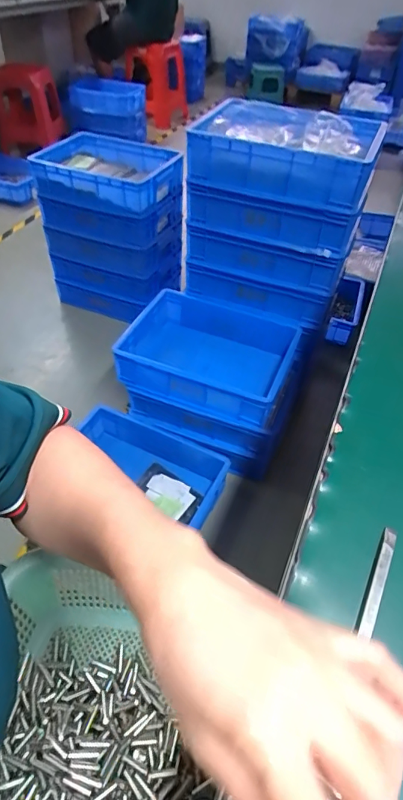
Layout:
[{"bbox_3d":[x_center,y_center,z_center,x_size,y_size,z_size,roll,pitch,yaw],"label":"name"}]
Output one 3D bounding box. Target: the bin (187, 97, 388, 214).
[{"bbox_3d":[0.200,-0.580,1.060,0.416,0.133,0.298,22,48,18],"label":"bin"}]

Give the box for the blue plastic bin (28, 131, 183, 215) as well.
[{"bbox_3d":[-0.279,-0.716,1.431,0.379,0.133,0.302,17,47,13],"label":"blue plastic bin"}]

